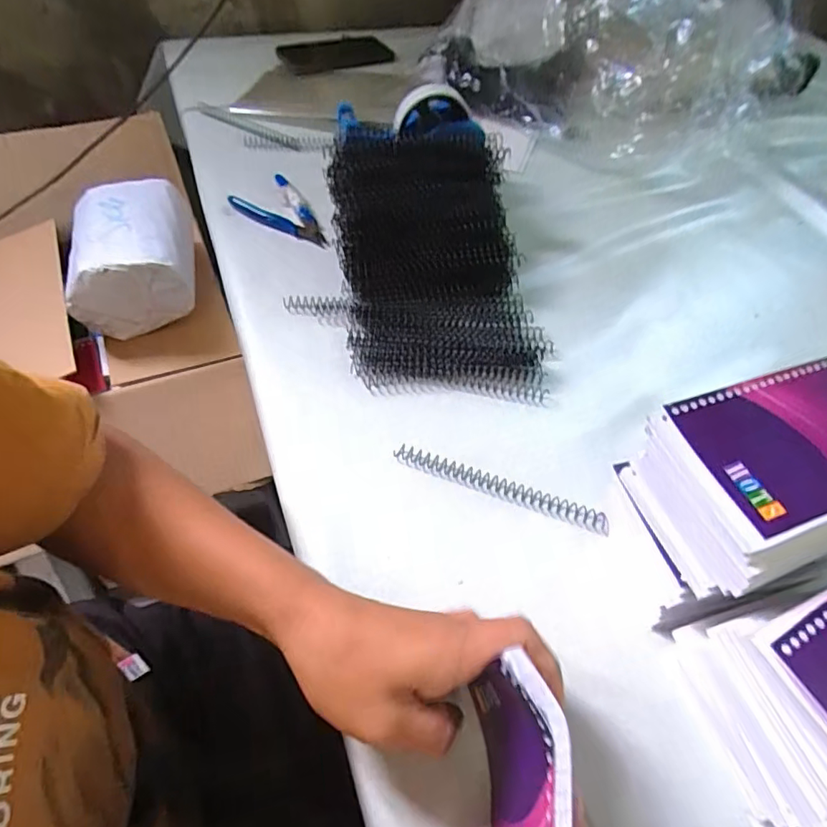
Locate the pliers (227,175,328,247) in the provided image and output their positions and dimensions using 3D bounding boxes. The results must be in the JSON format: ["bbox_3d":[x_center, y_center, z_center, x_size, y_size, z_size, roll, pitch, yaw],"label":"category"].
[{"bbox_3d":[-0.138,-0.209,0.543,0.066,0.018,0.114,-30,60,-24],"label":"pliers"}]

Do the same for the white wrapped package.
[{"bbox_3d":[-0.318,-0.183,0.588,0.122,0.078,0.190,-12,54,-13],"label":"white wrapped package"}]

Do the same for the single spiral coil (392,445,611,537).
[{"bbox_3d":[0.062,0.053,0.370,0.155,0.008,0.013,18,54,10],"label":"single spiral coil"}]

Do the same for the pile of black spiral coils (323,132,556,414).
[{"bbox_3d":[0.023,-0.131,0.447,0.170,0.092,0.245,-7,53,-9],"label":"pile of black spiral coils"}]

